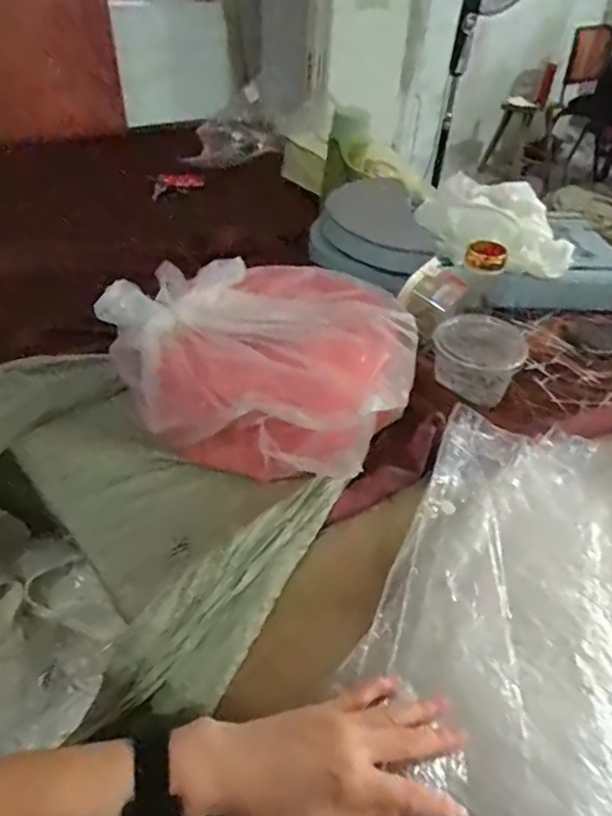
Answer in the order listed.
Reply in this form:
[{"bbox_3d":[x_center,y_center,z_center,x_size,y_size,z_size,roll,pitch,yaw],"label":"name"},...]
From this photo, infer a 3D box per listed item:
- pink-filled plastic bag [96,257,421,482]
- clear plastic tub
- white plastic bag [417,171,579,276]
[{"bbox_3d":[-0.049,-0.051,0.670,0.329,0.174,0.276,10,40,7],"label":"pink-filled plastic bag"},{"bbox_3d":[0.221,-0.063,0.751,0.109,0.074,0.114,13,40,11],"label":"clear plastic tub"},{"bbox_3d":[0.312,-0.297,0.947,0.223,0.078,0.250,0,40,-5],"label":"white plastic bag"}]

